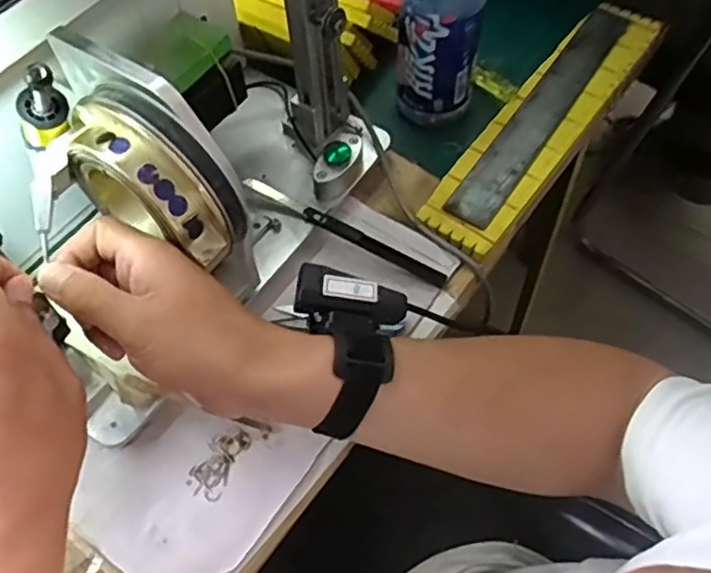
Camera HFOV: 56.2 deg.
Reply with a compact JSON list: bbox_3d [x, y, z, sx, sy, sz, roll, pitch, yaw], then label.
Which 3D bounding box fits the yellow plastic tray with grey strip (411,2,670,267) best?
[{"bbox_3d":[0.180,-0.163,0.621,0.077,0.021,0.334,33,64,20],"label":"yellow plastic tray with grey strip"}]

